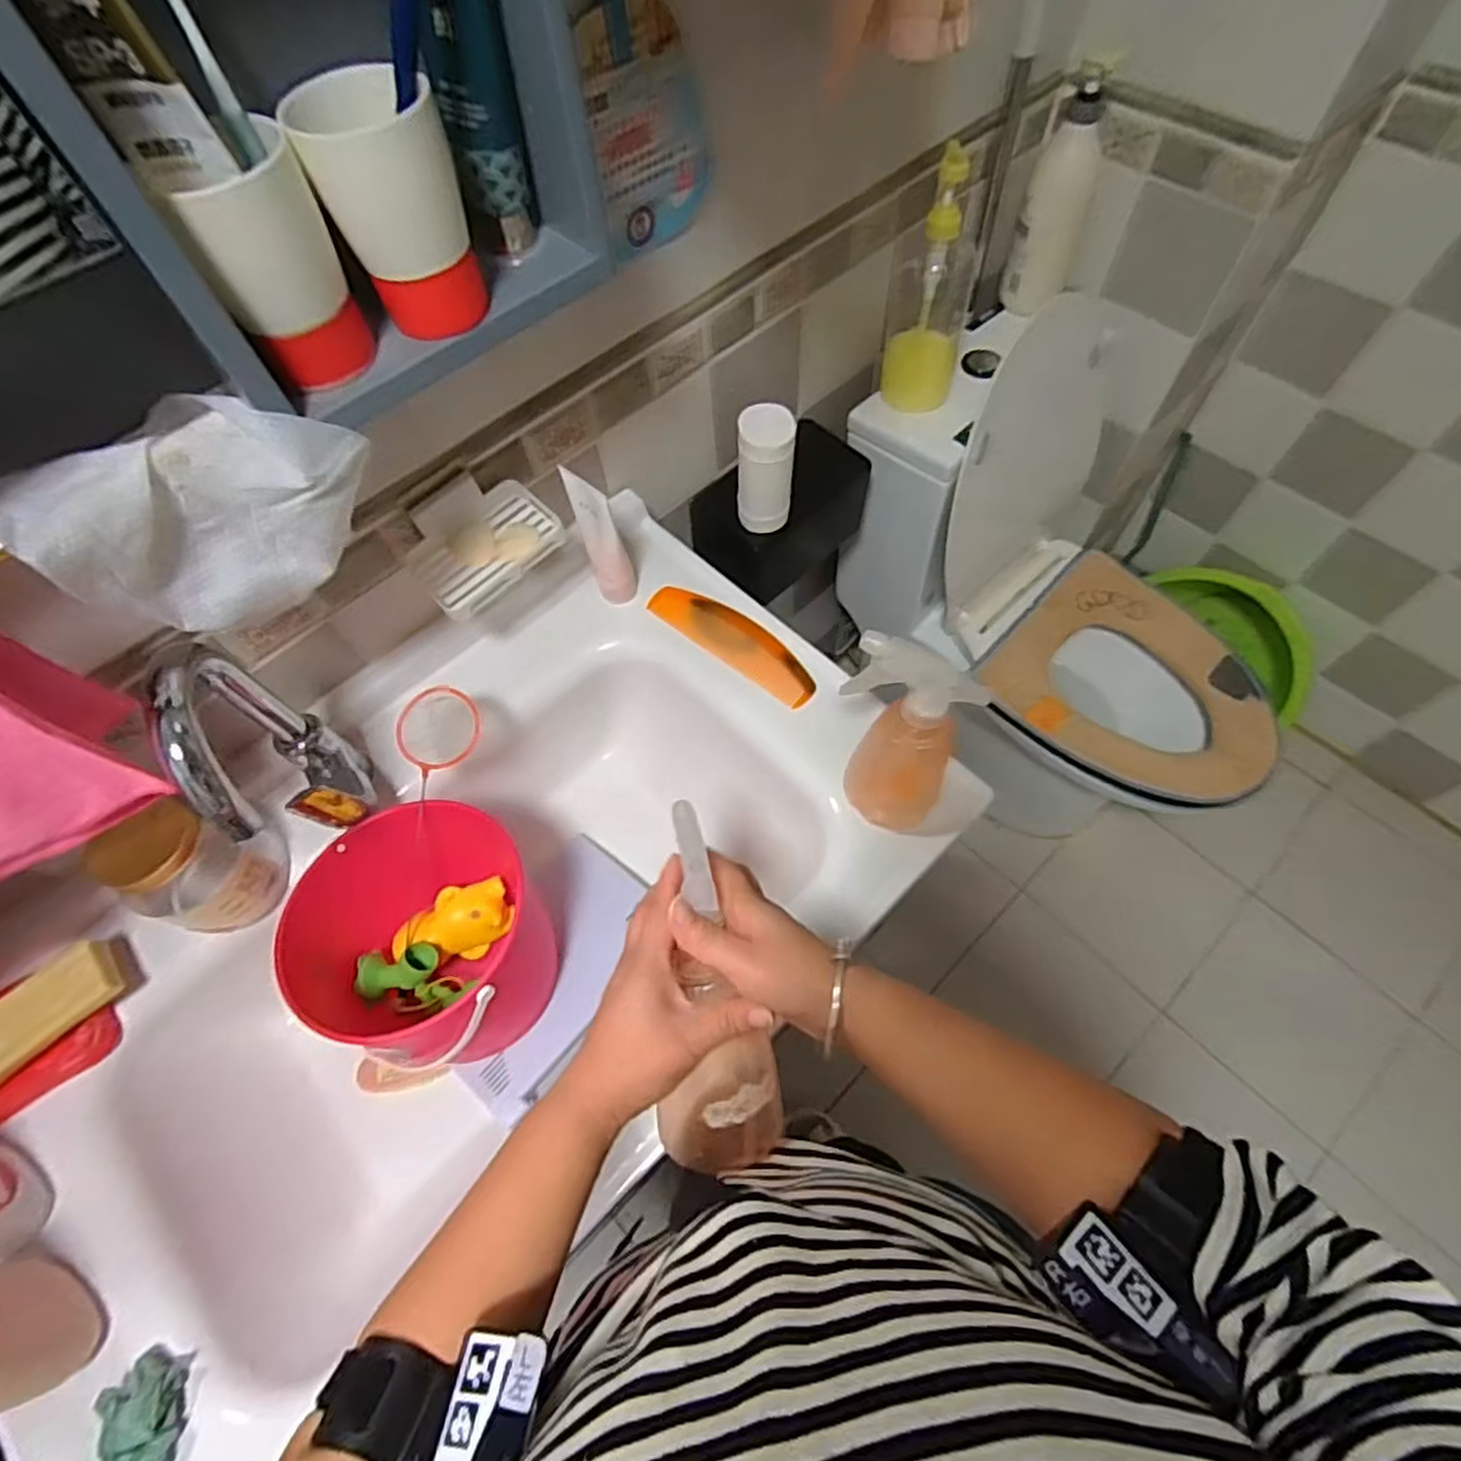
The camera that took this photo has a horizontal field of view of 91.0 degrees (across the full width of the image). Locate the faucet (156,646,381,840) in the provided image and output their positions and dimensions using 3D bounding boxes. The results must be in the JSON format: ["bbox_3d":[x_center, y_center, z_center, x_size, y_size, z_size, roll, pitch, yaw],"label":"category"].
[{"bbox_3d":[-0.326,0.026,0.520,0.045,0.226,0.155,-27,65,-11],"label":"faucet"}]

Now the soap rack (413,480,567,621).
[{"bbox_3d":[-0.211,-0.160,0.634,0.080,0.028,0.128,40,71,20],"label":"soap rack"}]

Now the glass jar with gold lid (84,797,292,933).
[{"bbox_3d":[-0.429,0.110,0.580,0.088,0.123,0.087,-1,63,2],"label":"glass jar with gold lid"}]

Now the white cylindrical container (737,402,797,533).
[{"bbox_3d":[0.039,-0.282,0.785,0.060,0.129,0.055,-1,63,2],"label":"white cylindrical container"}]

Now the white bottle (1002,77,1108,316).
[{"bbox_3d":[0.411,-0.651,0.906,0.085,0.217,0.097,17,65,11],"label":"white bottle"}]

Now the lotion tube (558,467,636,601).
[{"bbox_3d":[-0.120,-0.184,0.689,0.055,0.146,0.034,28,59,16],"label":"lotion tube"}]

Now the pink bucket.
[{"bbox_3d":[-0.249,0.173,0.606,0.182,0.147,0.166,-1,63,2],"label":"pink bucket"}]

